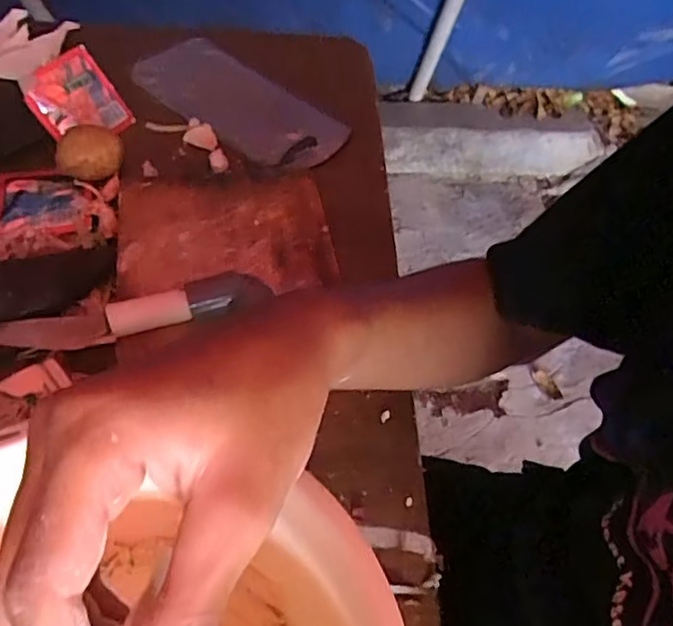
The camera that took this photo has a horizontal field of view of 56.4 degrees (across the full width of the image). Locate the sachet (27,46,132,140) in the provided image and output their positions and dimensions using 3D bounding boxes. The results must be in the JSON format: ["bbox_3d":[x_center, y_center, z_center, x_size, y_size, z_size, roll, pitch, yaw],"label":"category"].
[{"bbox_3d":[-0.232,-0.190,0.565,0.012,0.076,0.080,0,40,44],"label":"sachet"}]

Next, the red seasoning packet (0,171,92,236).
[{"bbox_3d":[-0.245,-0.095,0.522,0.080,0.012,0.072,-5,56,-6],"label":"red seasoning packet"}]

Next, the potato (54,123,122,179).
[{"bbox_3d":[-0.210,-0.138,0.537,0.054,0.037,0.045,-25,56,-23],"label":"potato"}]

